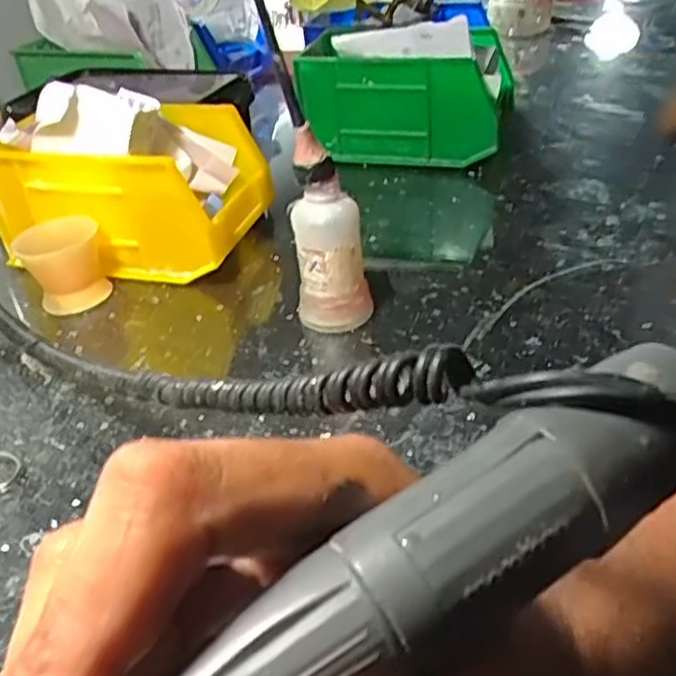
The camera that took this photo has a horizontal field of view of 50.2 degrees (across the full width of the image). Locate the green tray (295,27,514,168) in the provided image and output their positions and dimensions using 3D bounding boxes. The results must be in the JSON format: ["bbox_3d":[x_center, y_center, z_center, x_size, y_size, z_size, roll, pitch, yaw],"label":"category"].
[{"bbox_3d":[0.052,-0.201,0.599,0.167,0.091,0.107,6,37,16],"label":"green tray"}]

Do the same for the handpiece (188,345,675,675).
[{"bbox_3d":[0.014,0.038,0.119,0.161,0.027,0.029,-30,41,-17],"label":"handpiece"}]

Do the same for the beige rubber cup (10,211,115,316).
[{"bbox_3d":[-0.176,-0.048,0.465,0.049,0.052,0.047,-15,37,-12],"label":"beige rubber cup"}]

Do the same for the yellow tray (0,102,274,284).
[{"bbox_3d":[-0.138,-0.099,0.496,0.182,0.090,0.092,6,37,15],"label":"yellow tray"}]

